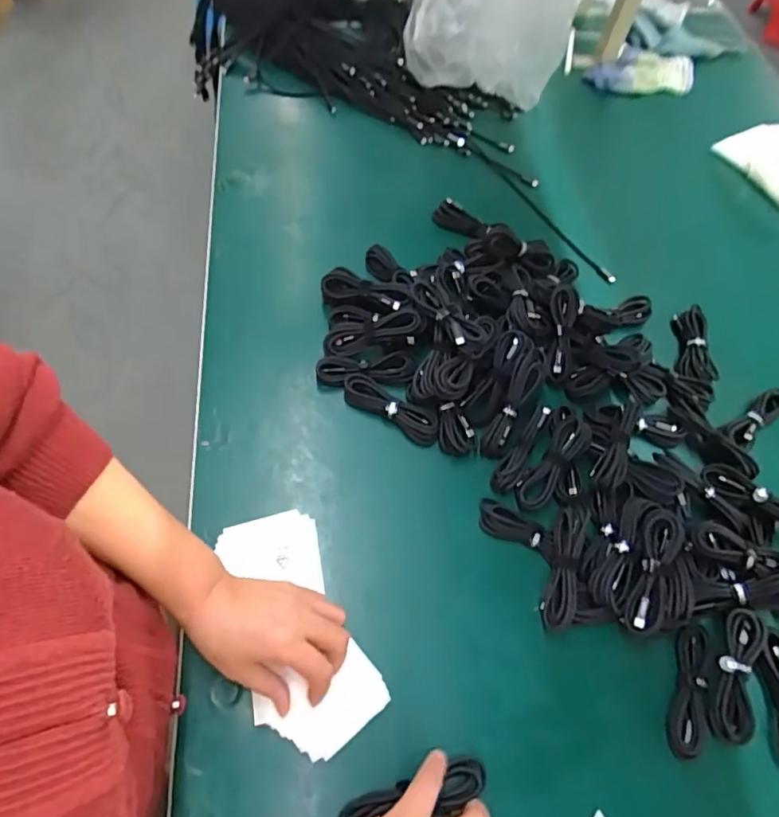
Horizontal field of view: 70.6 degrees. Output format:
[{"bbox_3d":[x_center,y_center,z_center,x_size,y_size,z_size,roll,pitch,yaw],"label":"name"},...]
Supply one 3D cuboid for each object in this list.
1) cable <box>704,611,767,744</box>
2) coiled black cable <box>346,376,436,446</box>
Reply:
[{"bbox_3d":[0.304,0.235,0.485,0.035,0.018,0.110,20,73,8],"label":"cable"},{"bbox_3d":[0.001,0.001,0.592,0.112,0.023,0.037,28,62,10],"label":"coiled black cable"}]

